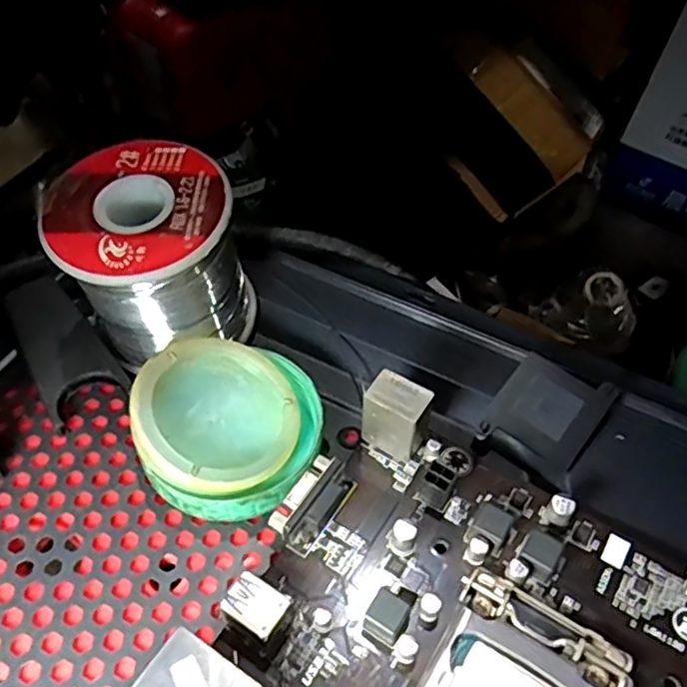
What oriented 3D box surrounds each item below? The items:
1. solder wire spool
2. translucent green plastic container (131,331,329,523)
[{"bbox_3d":[-0.069,-0.031,0.243,0.063,0.068,0.056,-27,65,-16],"label":"solder wire spool"},{"bbox_3d":[-0.041,0.028,0.229,0.062,0.022,0.067,15,42,-14],"label":"translucent green plastic container"}]

